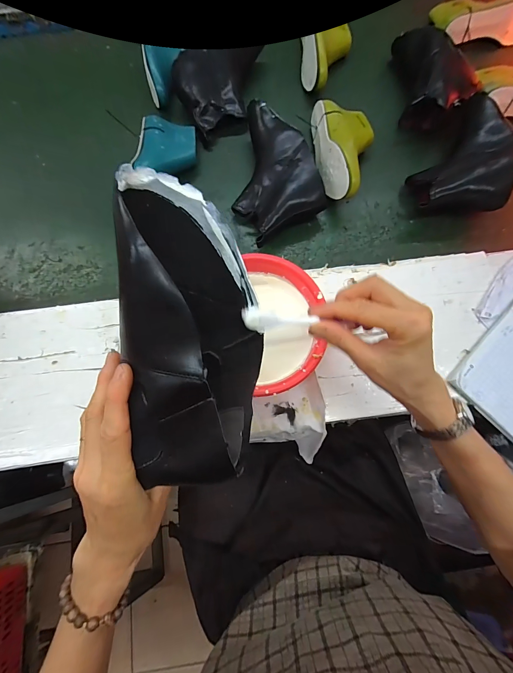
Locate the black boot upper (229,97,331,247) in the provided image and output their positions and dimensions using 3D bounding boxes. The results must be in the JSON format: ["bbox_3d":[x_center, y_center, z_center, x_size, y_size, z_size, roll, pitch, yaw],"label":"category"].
[{"bbox_3d":[0.013,-0.300,0.542,0.155,0.073,0.244,-28,76,-8],"label":"black boot upper"}]

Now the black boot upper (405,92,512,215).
[{"bbox_3d":[0.384,-0.306,0.536,0.160,0.089,0.243,36,77,10],"label":"black boot upper"}]

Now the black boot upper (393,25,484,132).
[{"bbox_3d":[0.363,-0.525,0.606,0.128,0.087,0.212,2,74,1],"label":"black boot upper"}]

